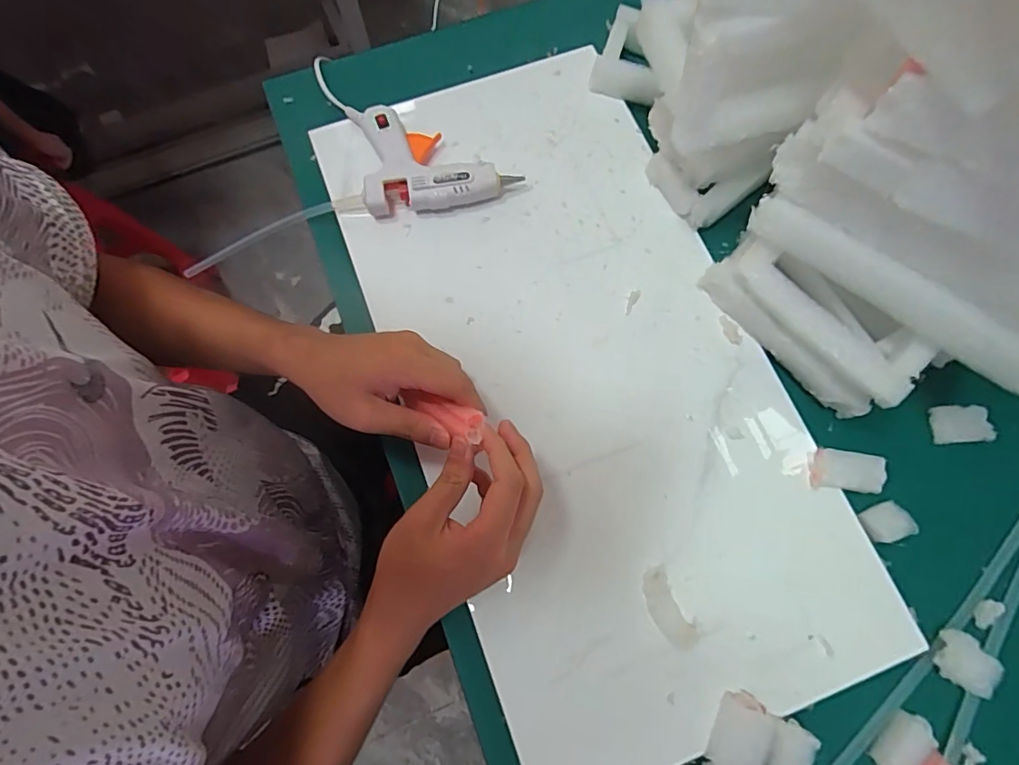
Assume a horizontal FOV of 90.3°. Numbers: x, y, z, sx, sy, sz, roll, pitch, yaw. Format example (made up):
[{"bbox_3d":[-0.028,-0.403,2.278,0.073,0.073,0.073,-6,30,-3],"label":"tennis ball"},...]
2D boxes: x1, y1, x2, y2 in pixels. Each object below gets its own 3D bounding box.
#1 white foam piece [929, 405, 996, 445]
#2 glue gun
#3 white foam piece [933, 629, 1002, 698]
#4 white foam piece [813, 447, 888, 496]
[{"bbox_3d":[0.368,0.034,0.413,0.049,0.006,0.030,-3,74,0],"label":"white foam piece"},{"bbox_3d":[-0.071,-0.209,0.464,0.131,0.029,0.109,-11,75,-2],"label":"glue gun"},{"bbox_3d":[0.319,0.196,0.355,0.038,0.014,0.032,32,77,9],"label":"white foam piece"},{"bbox_3d":[0.262,0.069,0.392,0.053,0.006,0.029,8,75,3],"label":"white foam piece"}]

